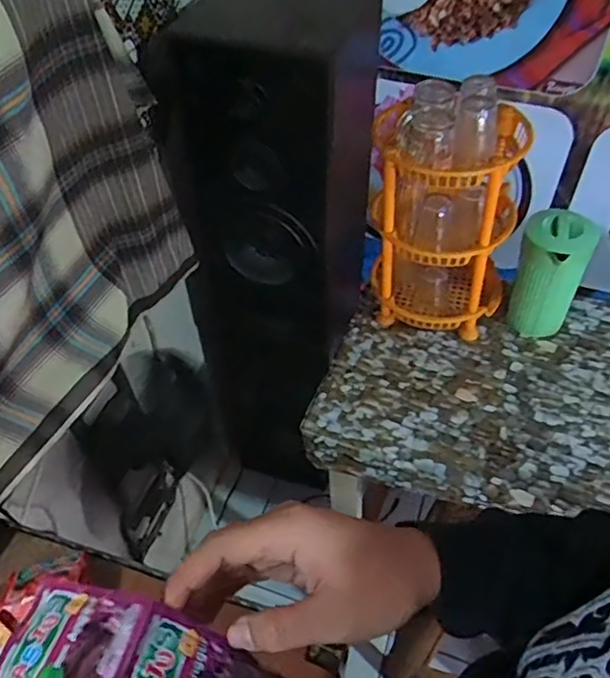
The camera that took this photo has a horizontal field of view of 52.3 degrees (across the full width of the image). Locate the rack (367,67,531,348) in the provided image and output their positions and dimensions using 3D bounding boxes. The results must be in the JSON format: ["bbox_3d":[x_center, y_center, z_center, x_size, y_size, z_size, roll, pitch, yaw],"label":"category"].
[{"bbox_3d":[0.222,-0.194,0.991,0.221,0.380,0.191,10,50,10],"label":"rack"}]

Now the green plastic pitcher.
[{"bbox_3d":[0.399,-0.097,1.033,0.107,0.232,0.112,22,53,20],"label":"green plastic pitcher"}]

